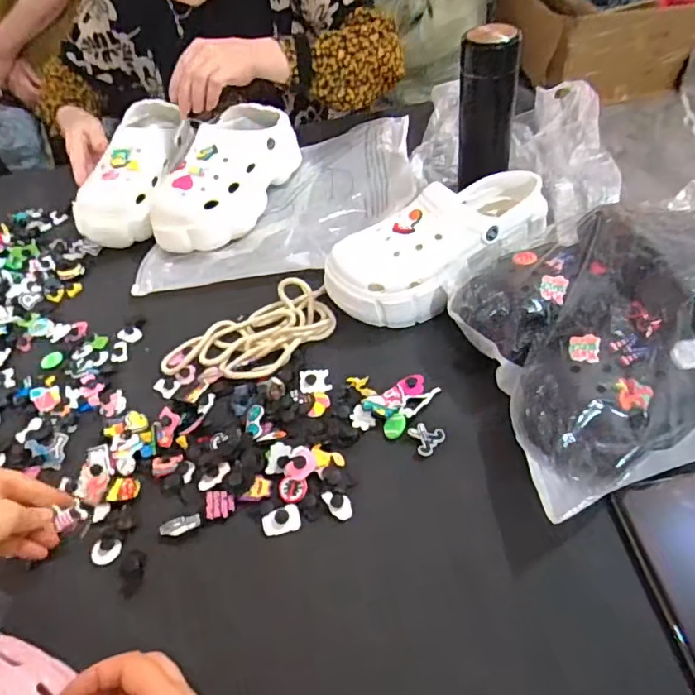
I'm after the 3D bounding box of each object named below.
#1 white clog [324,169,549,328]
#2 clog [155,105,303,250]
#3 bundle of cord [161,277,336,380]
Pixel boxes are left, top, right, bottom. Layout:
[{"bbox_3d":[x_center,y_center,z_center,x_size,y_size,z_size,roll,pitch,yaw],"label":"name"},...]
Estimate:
[{"bbox_3d":[0.099,-0.106,0.557,0.245,0.096,0.094,-23,51,-10],"label":"white clog"},{"bbox_3d":[-0.166,-0.231,0.726,0.110,0.098,0.247,19,63,26],"label":"clog"},{"bbox_3d":[-0.105,-0.009,0.572,0.190,0.032,0.103,-23,50,-11],"label":"bundle of cord"}]

